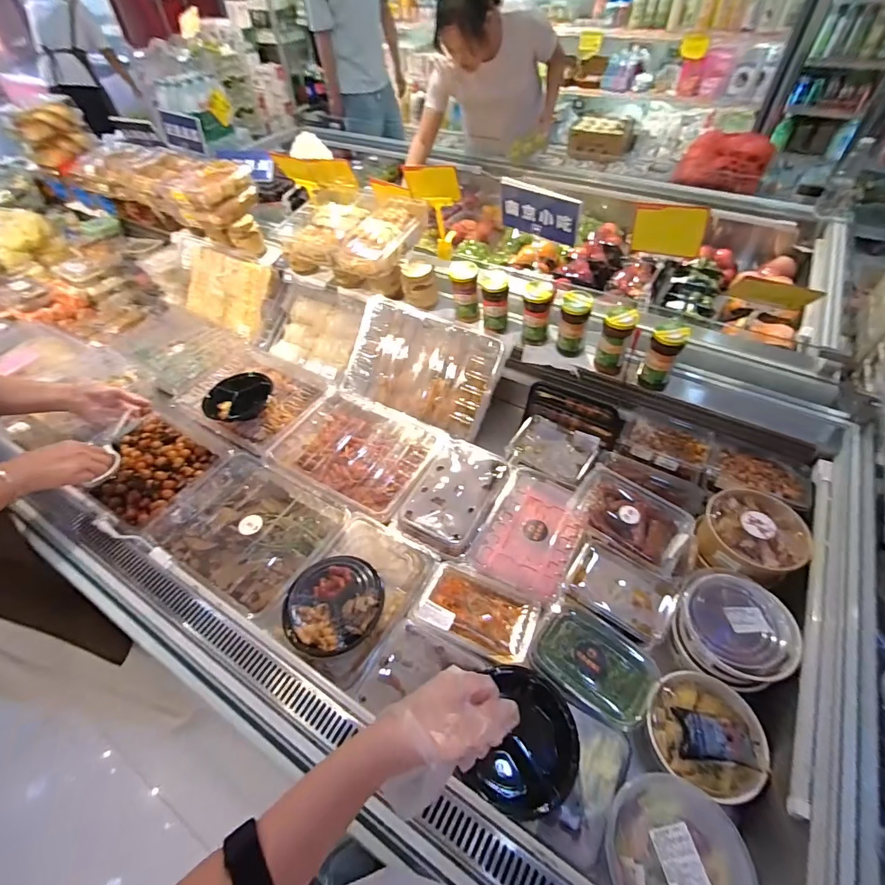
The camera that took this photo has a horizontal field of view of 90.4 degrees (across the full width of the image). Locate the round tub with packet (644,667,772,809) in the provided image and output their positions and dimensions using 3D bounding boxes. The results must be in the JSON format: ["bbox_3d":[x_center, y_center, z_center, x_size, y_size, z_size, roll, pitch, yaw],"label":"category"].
[{"bbox_3d":[0.386,0.422,0.646,0.150,0.056,0.144,22,54,20],"label":"round tub with packet"}]

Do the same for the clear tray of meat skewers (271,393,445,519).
[{"bbox_3d":[-0.204,0.020,1.038,0.364,0.055,0.261,23,54,20],"label":"clear tray of meat skewers"}]

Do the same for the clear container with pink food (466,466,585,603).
[{"bbox_3d":[0.176,0.165,0.864,0.177,0.039,0.262,21,53,19],"label":"clear container with pink food"}]

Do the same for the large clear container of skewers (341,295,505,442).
[{"bbox_3d":[-0.050,-0.193,1.115,0.389,0.248,0.079,23,10,18],"label":"large clear container of skewers"}]

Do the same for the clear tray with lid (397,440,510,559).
[{"bbox_3d":[0.023,0.103,0.918,0.166,0.032,0.244,22,54,20],"label":"clear tray with lid"}]

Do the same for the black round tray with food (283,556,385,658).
[{"bbox_3d":[-0.185,0.283,0.769,0.163,0.055,0.162,-1,49,1],"label":"black round tray with food"}]

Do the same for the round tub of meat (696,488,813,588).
[{"bbox_3d":[0.548,0.172,0.796,0.155,0.098,0.159,-1,49,1],"label":"round tub of meat"}]

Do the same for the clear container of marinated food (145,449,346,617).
[{"bbox_3d":[-0.398,0.171,0.905,0.344,0.067,0.262,22,53,20],"label":"clear container of marinated food"}]

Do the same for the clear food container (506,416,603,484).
[{"bbox_3d":[0.248,0.010,0.984,0.174,0.034,0.142,25,55,22],"label":"clear food container"}]

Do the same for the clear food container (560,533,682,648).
[{"bbox_3d":[0.310,0.250,0.768,0.180,0.047,0.120,28,56,24],"label":"clear food container"}]

